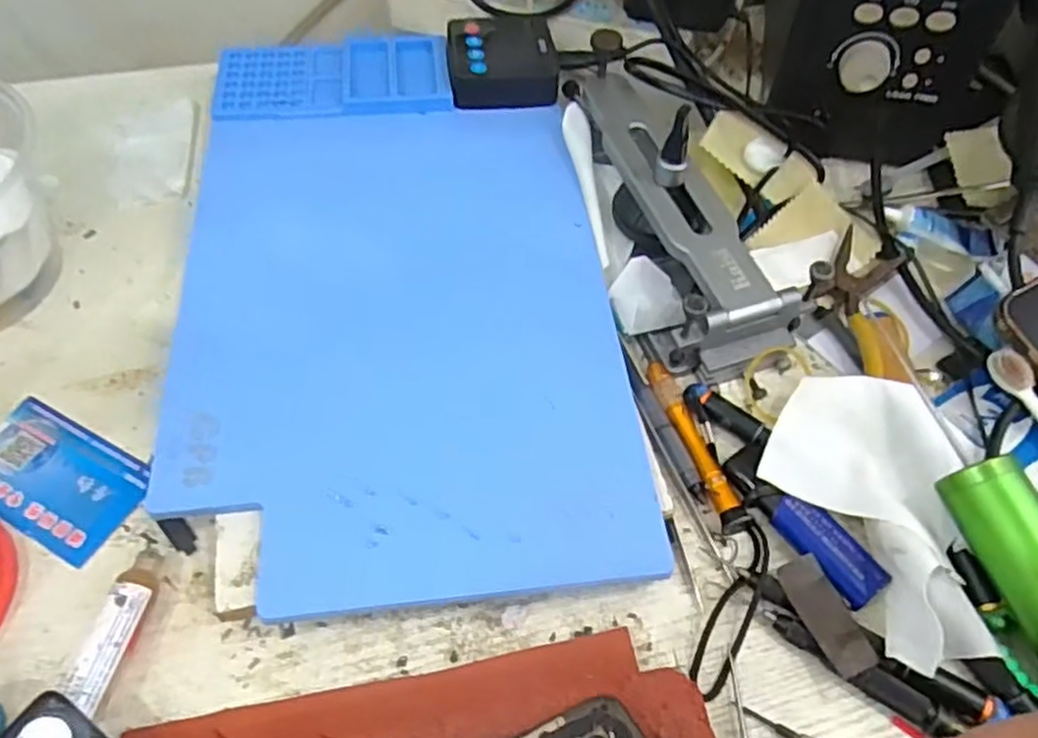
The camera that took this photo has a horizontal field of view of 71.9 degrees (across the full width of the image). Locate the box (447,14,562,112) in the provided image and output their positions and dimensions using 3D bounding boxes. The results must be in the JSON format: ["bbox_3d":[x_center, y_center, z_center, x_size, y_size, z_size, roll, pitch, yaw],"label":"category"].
[{"bbox_3d":[-0.011,-0.204,0.471,0.069,0.018,0.070,-4,56,-4],"label":"box"}]

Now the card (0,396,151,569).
[{"bbox_3d":[-0.220,0.051,0.338,0.086,0.004,0.053,25,59,14],"label":"card"}]

